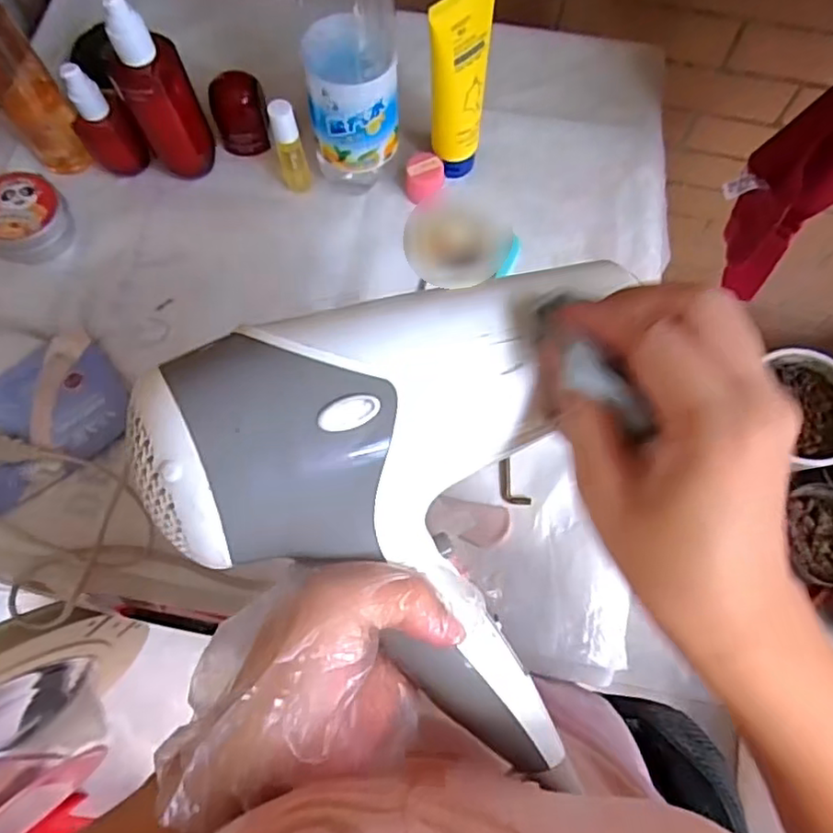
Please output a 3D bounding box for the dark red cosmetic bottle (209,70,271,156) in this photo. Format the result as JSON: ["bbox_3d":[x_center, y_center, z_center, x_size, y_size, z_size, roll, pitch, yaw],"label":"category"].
[{"bbox_3d":[-0.150,-0.260,0.544,0.044,0.055,0.046,0,71,0],"label":"dark red cosmetic bottle"}]

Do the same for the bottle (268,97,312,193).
[{"bbox_3d":[-0.100,-0.211,0.509,0.021,0.084,0.023,-12,72,-4],"label":"bottle"}]

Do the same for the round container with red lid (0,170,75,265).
[{"bbox_3d":[-0.326,-0.163,0.522,0.066,0.033,0.069,0,71,0],"label":"round container with red lid"}]

